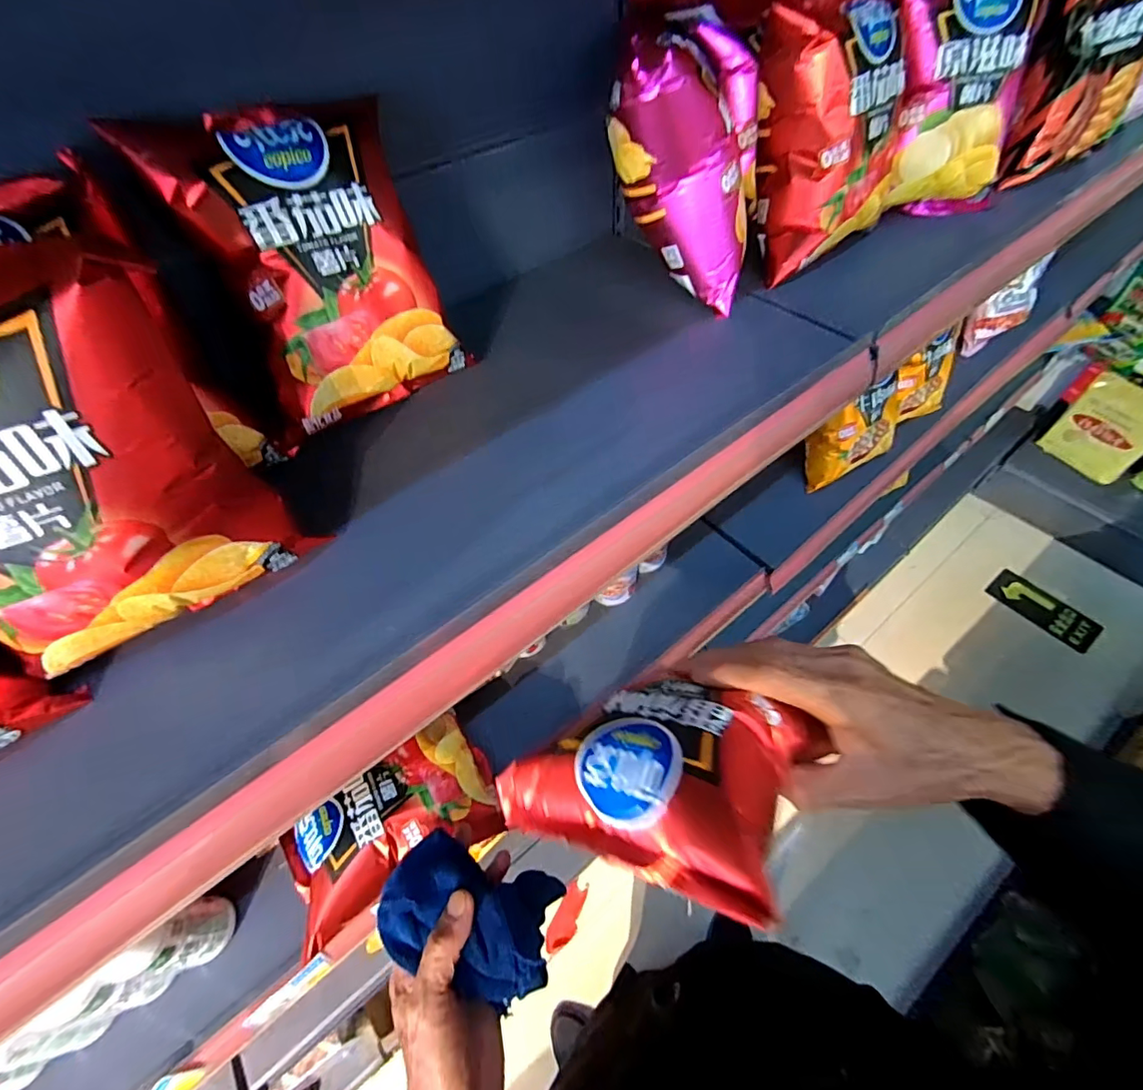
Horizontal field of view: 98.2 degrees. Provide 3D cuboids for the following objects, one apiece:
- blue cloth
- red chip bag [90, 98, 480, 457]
[{"bbox_3d":[-0.075,0.272,0.365,0.119,0.052,0.079,13,57,14],"label":"blue cloth"},{"bbox_3d":[-0.158,-0.178,0.323,0.152,0.184,0.050,-29,31,-23],"label":"red chip bag"}]

